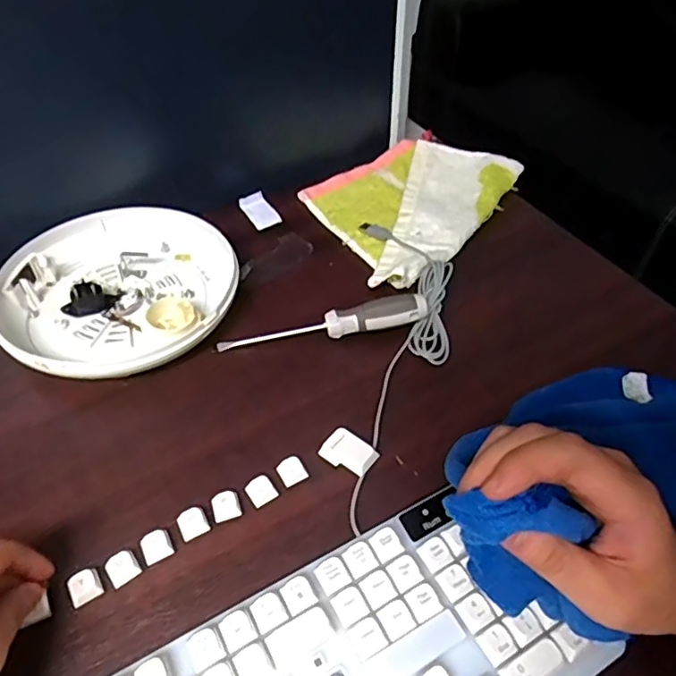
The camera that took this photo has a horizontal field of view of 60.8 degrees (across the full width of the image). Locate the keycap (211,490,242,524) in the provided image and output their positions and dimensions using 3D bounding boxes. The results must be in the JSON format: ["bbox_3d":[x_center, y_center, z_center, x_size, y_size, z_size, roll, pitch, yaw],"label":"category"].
[{"bbox_3d":[-0.074,0.112,0.382,0.018,0.011,0.017,-16,49,-15],"label":"keycap"}]

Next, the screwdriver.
[{"bbox_3d":[-0.012,-0.013,0.485,0.174,0.026,0.020,-5,47,-5],"label":"screwdriver"}]

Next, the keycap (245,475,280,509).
[{"bbox_3d":[-0.052,0.103,0.391,0.017,0.006,0.019,-28,53,-24],"label":"keycap"}]

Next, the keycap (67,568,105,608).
[{"bbox_3d":[-0.152,0.149,0.347,0.018,0.008,0.018,-26,52,-22],"label":"keycap"}]

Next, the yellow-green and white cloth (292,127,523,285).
[{"bbox_3d":[0.080,-0.153,0.610,0.226,0.015,0.176,-33,56,-27],"label":"yellow-green and white cloth"}]

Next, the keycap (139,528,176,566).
[{"bbox_3d":[-0.115,0.131,0.365,0.018,0.008,0.019,-22,51,-19],"label":"keycap"}]

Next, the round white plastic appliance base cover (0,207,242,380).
[{"bbox_3d":[-0.192,-0.047,0.512,0.199,0.033,0.195,0,47,0],"label":"round white plastic appliance base cover"}]

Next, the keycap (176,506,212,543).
[{"bbox_3d":[-0.094,0.120,0.375,0.018,0.008,0.019,-22,51,-19],"label":"keycap"}]

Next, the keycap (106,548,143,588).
[{"bbox_3d":[-0.132,0.141,0.354,0.018,0.011,0.017,-26,53,-23],"label":"keycap"}]

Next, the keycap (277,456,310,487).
[{"bbox_3d":[-0.032,0.092,0.401,0.018,0.007,0.020,-25,52,-22],"label":"keycap"}]

